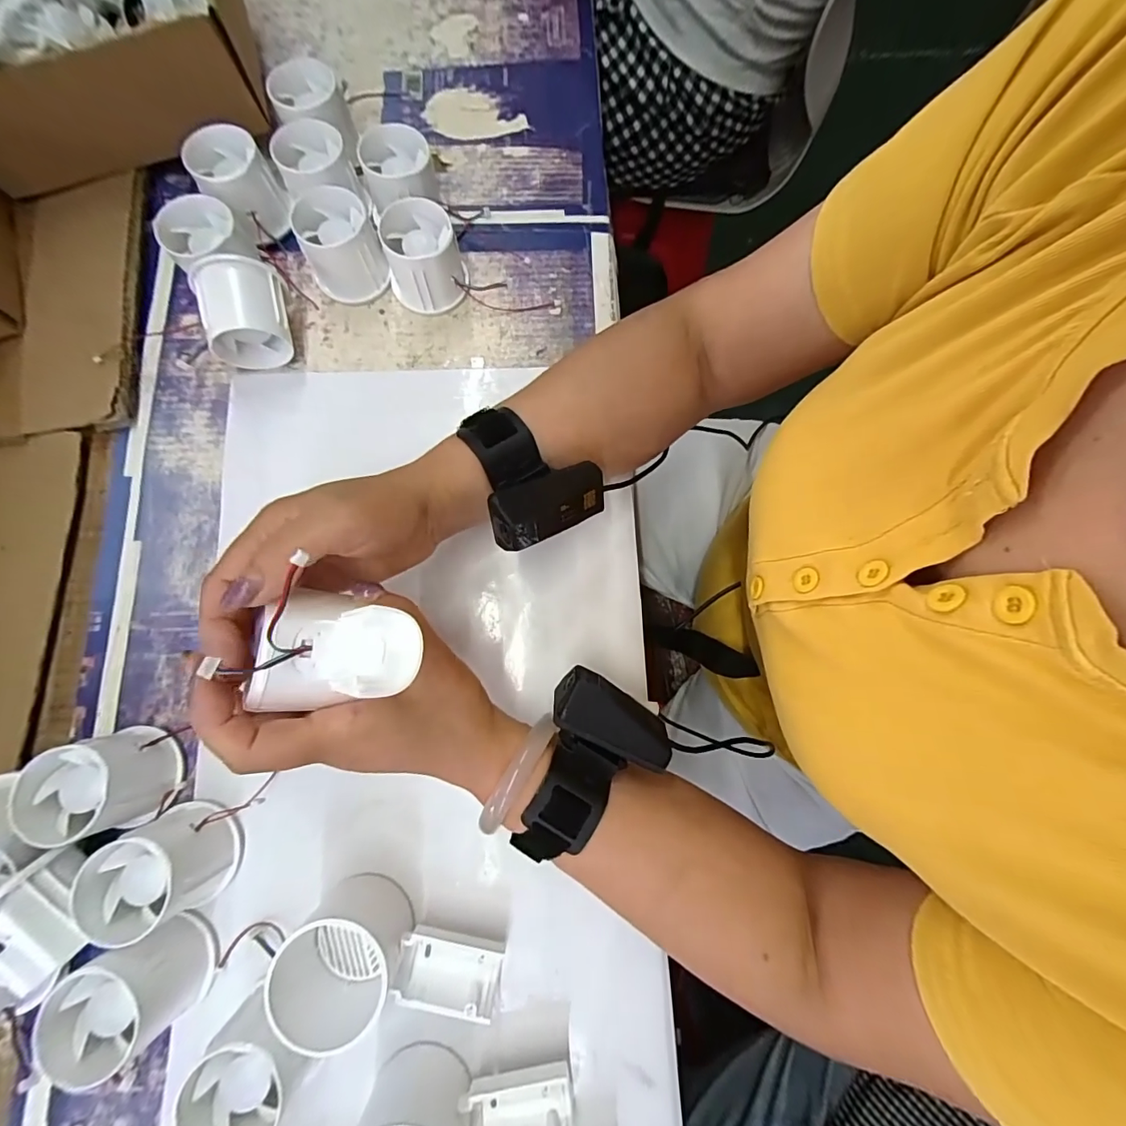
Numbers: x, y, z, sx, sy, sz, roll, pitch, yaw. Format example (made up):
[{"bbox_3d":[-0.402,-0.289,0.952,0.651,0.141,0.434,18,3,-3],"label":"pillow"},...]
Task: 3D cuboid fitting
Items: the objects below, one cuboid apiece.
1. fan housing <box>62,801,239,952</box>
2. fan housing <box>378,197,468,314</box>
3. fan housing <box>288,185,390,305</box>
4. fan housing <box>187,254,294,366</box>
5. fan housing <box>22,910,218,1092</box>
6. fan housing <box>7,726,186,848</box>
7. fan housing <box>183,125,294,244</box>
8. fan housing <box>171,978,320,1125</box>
[{"bbox_3d":[-0.227,0.174,0.268,0.063,0.045,0.057,-11,79,-4],"label":"fan housing"},{"bbox_3d":[-0.102,-0.222,0.347,0.054,0.050,0.052,-8,79,-3],"label":"fan housing"},{"bbox_3d":[-0.163,-0.233,0.347,0.052,0.051,0.053,0,79,-1],"label":"fan housing"},{"bbox_3d":[-0.219,-0.172,0.329,0.051,0.056,0.049,-7,79,-3],"label":"fan housing"},{"bbox_3d":[-0.232,0.231,0.256,0.059,0.051,0.051,-27,81,-6],"label":"fan housing"},{"bbox_3d":[-0.267,0.128,0.277,0.060,0.049,0.055,-11,79,-4],"label":"fan housing"},{"bbox_3d":[-0.236,-0.277,0.348,0.048,0.043,0.055,-34,81,-8],"label":"fan housing"},{"bbox_3d":[-0.164,0.265,0.251,0.052,0.047,0.053,0,79,-1],"label":"fan housing"}]

